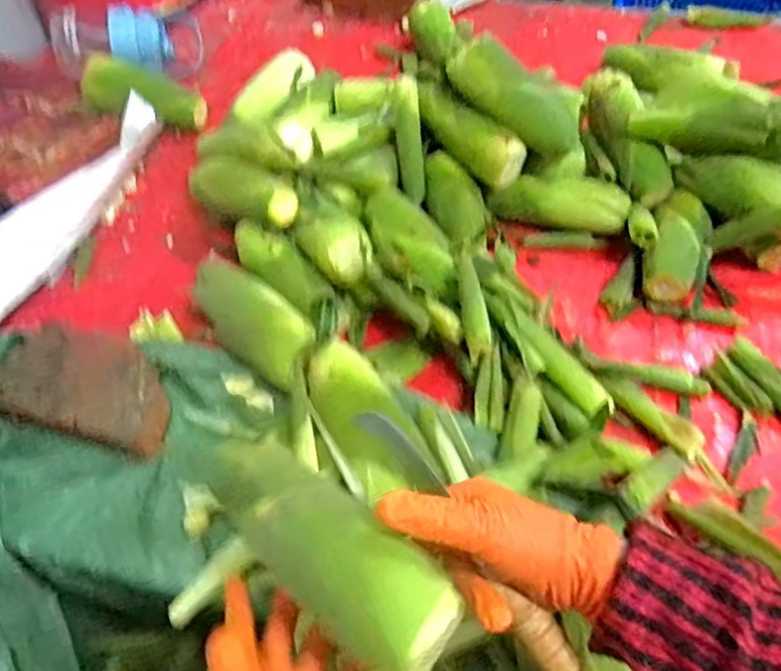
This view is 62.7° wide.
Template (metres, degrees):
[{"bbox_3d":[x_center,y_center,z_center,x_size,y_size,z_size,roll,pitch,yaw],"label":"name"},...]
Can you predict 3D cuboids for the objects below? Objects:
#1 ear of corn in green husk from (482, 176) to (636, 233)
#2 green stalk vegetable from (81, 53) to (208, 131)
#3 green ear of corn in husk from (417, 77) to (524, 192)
[{"bbox_3d":[0.218,-0.169,0.833,0.174,0.045,0.062,8,54,10],"label":"ear of corn in green husk"},{"bbox_3d":[-0.378,-0.360,0.966,0.190,0.066,0.067,17,55,0],"label":"green stalk vegetable"},{"bbox_3d":[0.101,-0.265,0.842,0.056,0.063,0.165,-34,58,-21],"label":"green ear of corn in husk"}]

